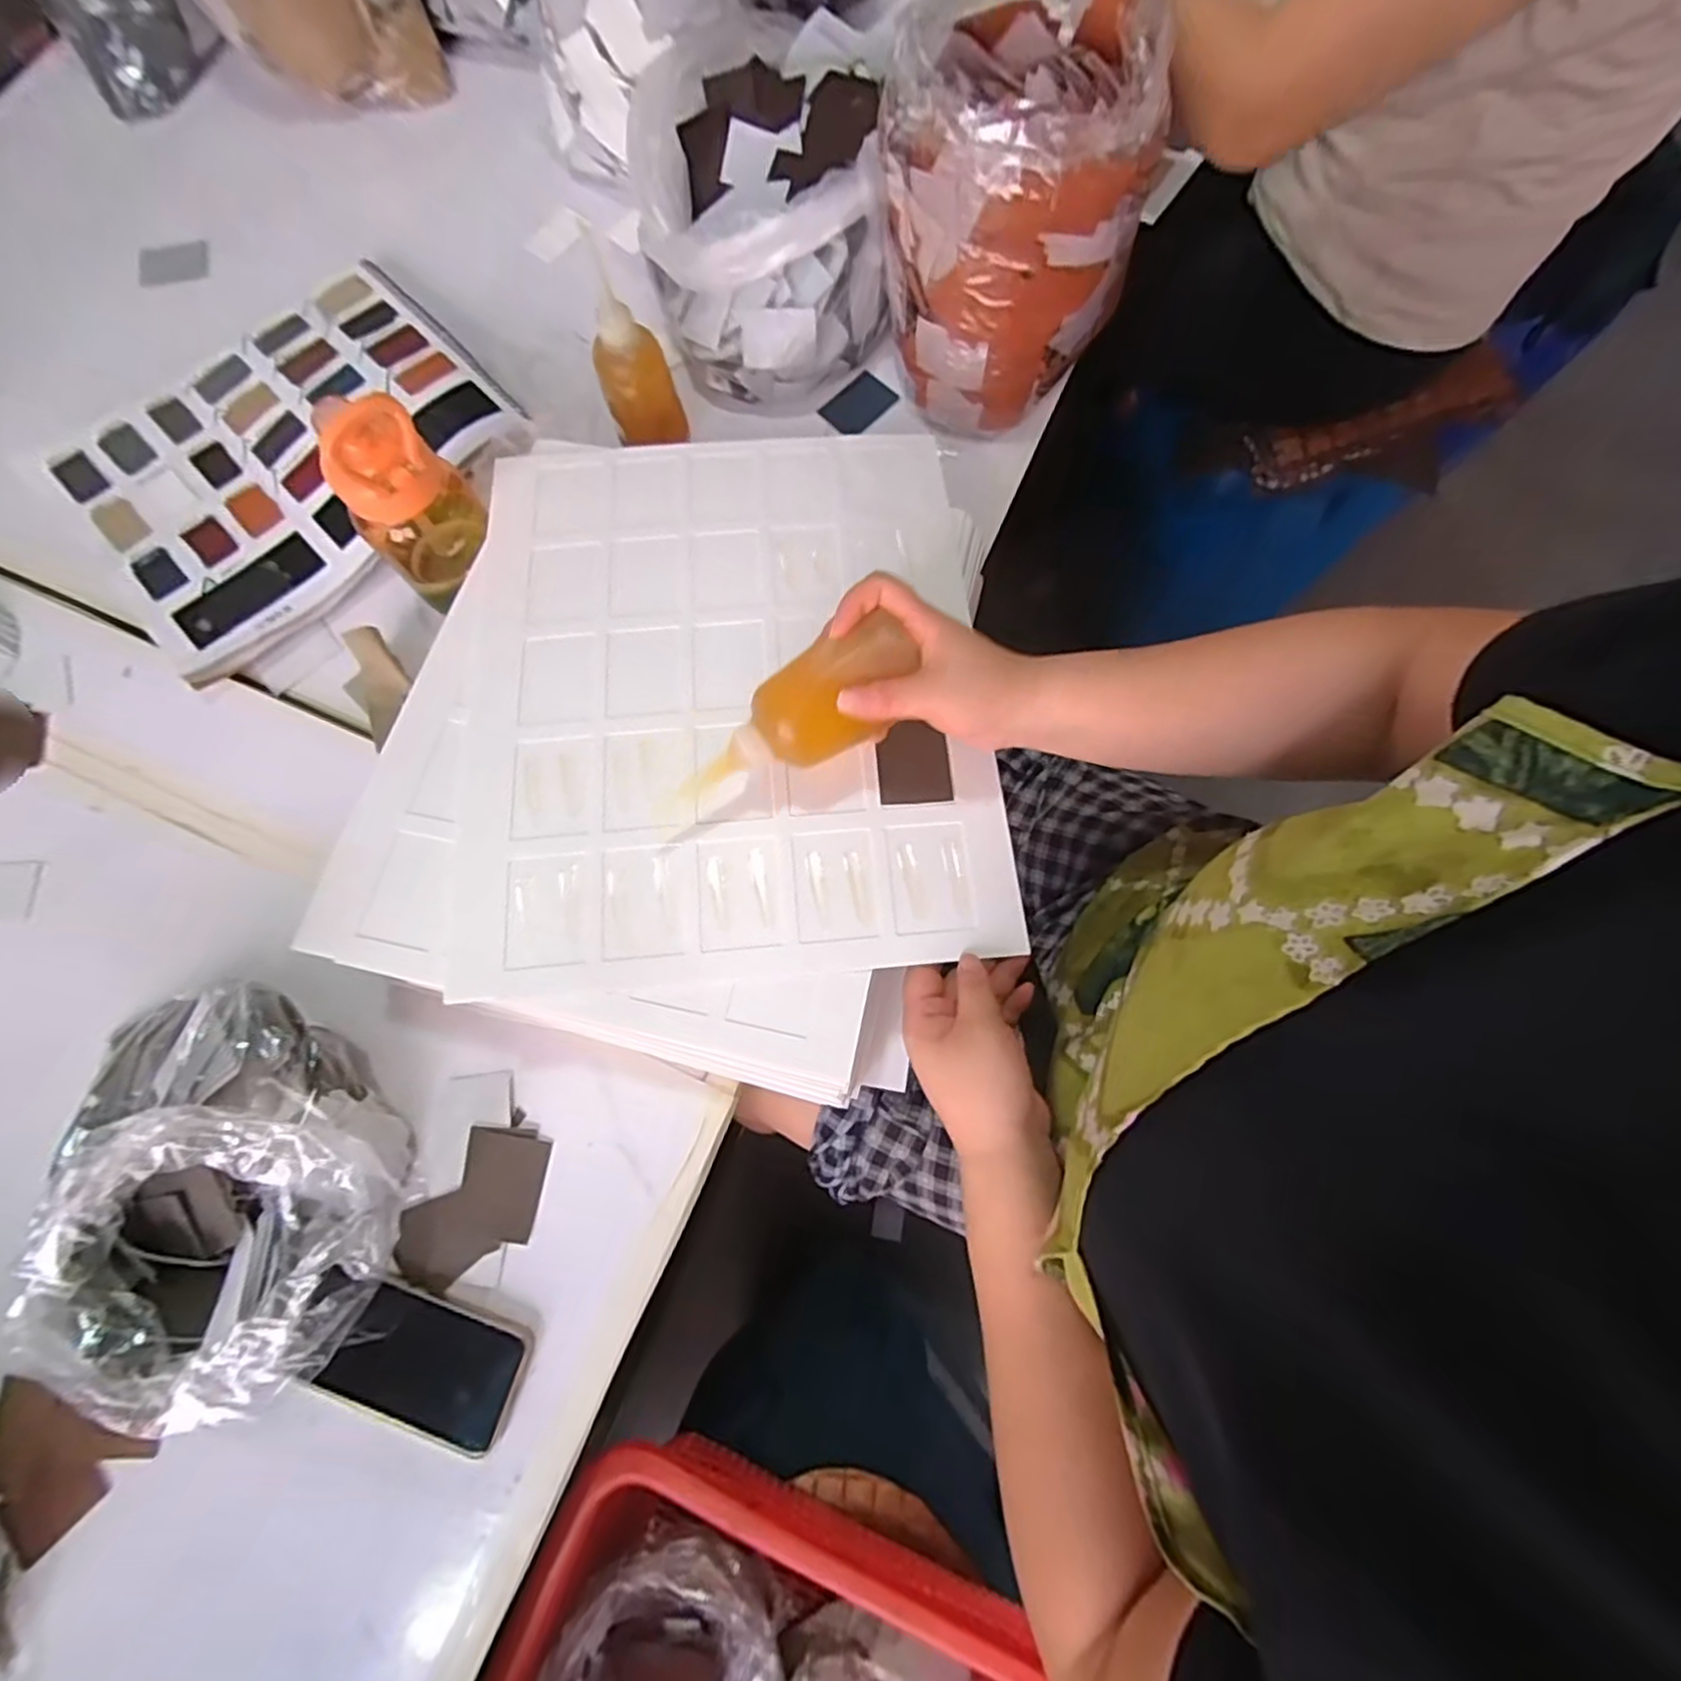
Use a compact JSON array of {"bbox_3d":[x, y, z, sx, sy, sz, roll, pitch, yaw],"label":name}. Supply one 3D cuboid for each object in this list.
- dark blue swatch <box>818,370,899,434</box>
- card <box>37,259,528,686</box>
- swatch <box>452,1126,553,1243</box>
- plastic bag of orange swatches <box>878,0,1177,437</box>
[{"bbox_3d":[0.017,-0.412,0.669,0.066,0.008,0.040,-45,93,-5],"label":"dark blue swatch"},{"bbox_3d":[-0.500,-0.356,0.622,0.357,0.032,0.304,-41,80,-7],"label":"card"},{"bbox_3d":[-0.238,0.240,0.495,0.059,0.005,0.065,7,73,6],"label":"swatch"},{"bbox_3d":[0.130,-0.496,0.564,0.193,0.210,0.203,2,78,1],"label":"plastic bag of orange swatches"}]

